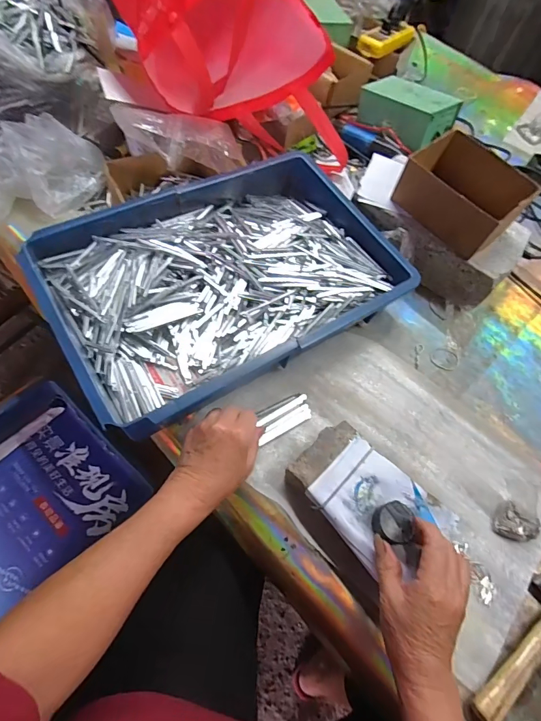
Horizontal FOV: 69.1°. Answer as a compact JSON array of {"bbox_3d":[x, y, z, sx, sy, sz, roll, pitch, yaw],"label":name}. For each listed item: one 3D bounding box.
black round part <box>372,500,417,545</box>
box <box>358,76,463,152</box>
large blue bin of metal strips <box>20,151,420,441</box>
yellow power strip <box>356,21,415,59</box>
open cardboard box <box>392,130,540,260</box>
[{"bbox_3d":[0.123,0.161,0.389,0.037,0.017,0.037,2,60,-3],"label":"black round part"},{"bbox_3d":[0.244,-0.453,0.707,0.086,0.061,0.161,-40,70,-22],"label":"box"},{"bbox_3d":[-0.056,-0.113,0.522,0.436,0.085,0.297,-28,69,-21],"label":"large blue bin of metal strips"},{"bbox_3d":[0.249,-0.688,0.842,0.061,0.034,0.158,40,64,13],"label":"yellow power strip"},{"bbox_3d":[0.271,-0.235,0.558,0.118,0.071,0.156,-34,72,-23],"label":"open cardboard box"}]

